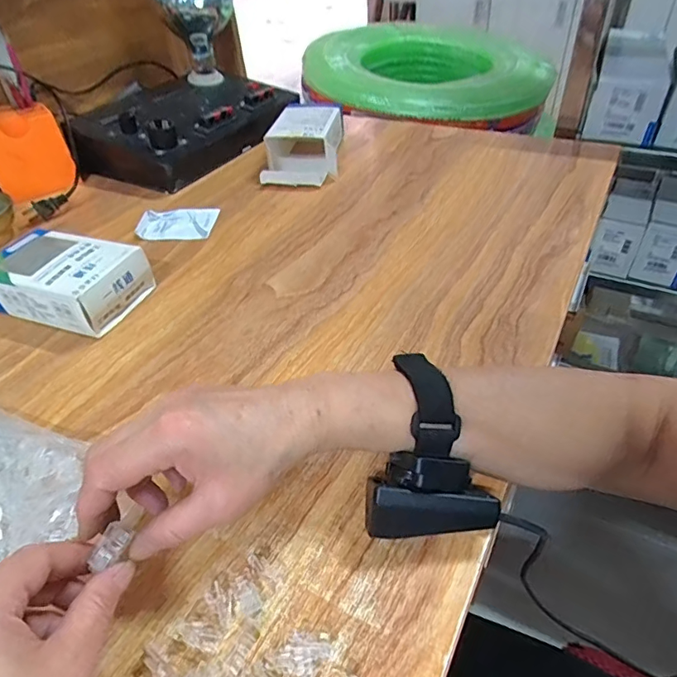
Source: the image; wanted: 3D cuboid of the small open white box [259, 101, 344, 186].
[{"bbox_3d":[-0.047,-0.274,0.684,0.096,0.053,0.183,0,42,5],"label":"small open white box"}]

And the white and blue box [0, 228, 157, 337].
[{"bbox_3d":[-0.256,-0.055,0.460,0.127,0.053,0.083,12,44,17],"label":"white and blue box"}]

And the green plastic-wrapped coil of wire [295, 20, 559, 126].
[{"bbox_3d":[0.199,-0.585,1.075,0.489,0.135,0.515,8,43,14],"label":"green plastic-wrapped coil of wire"}]

